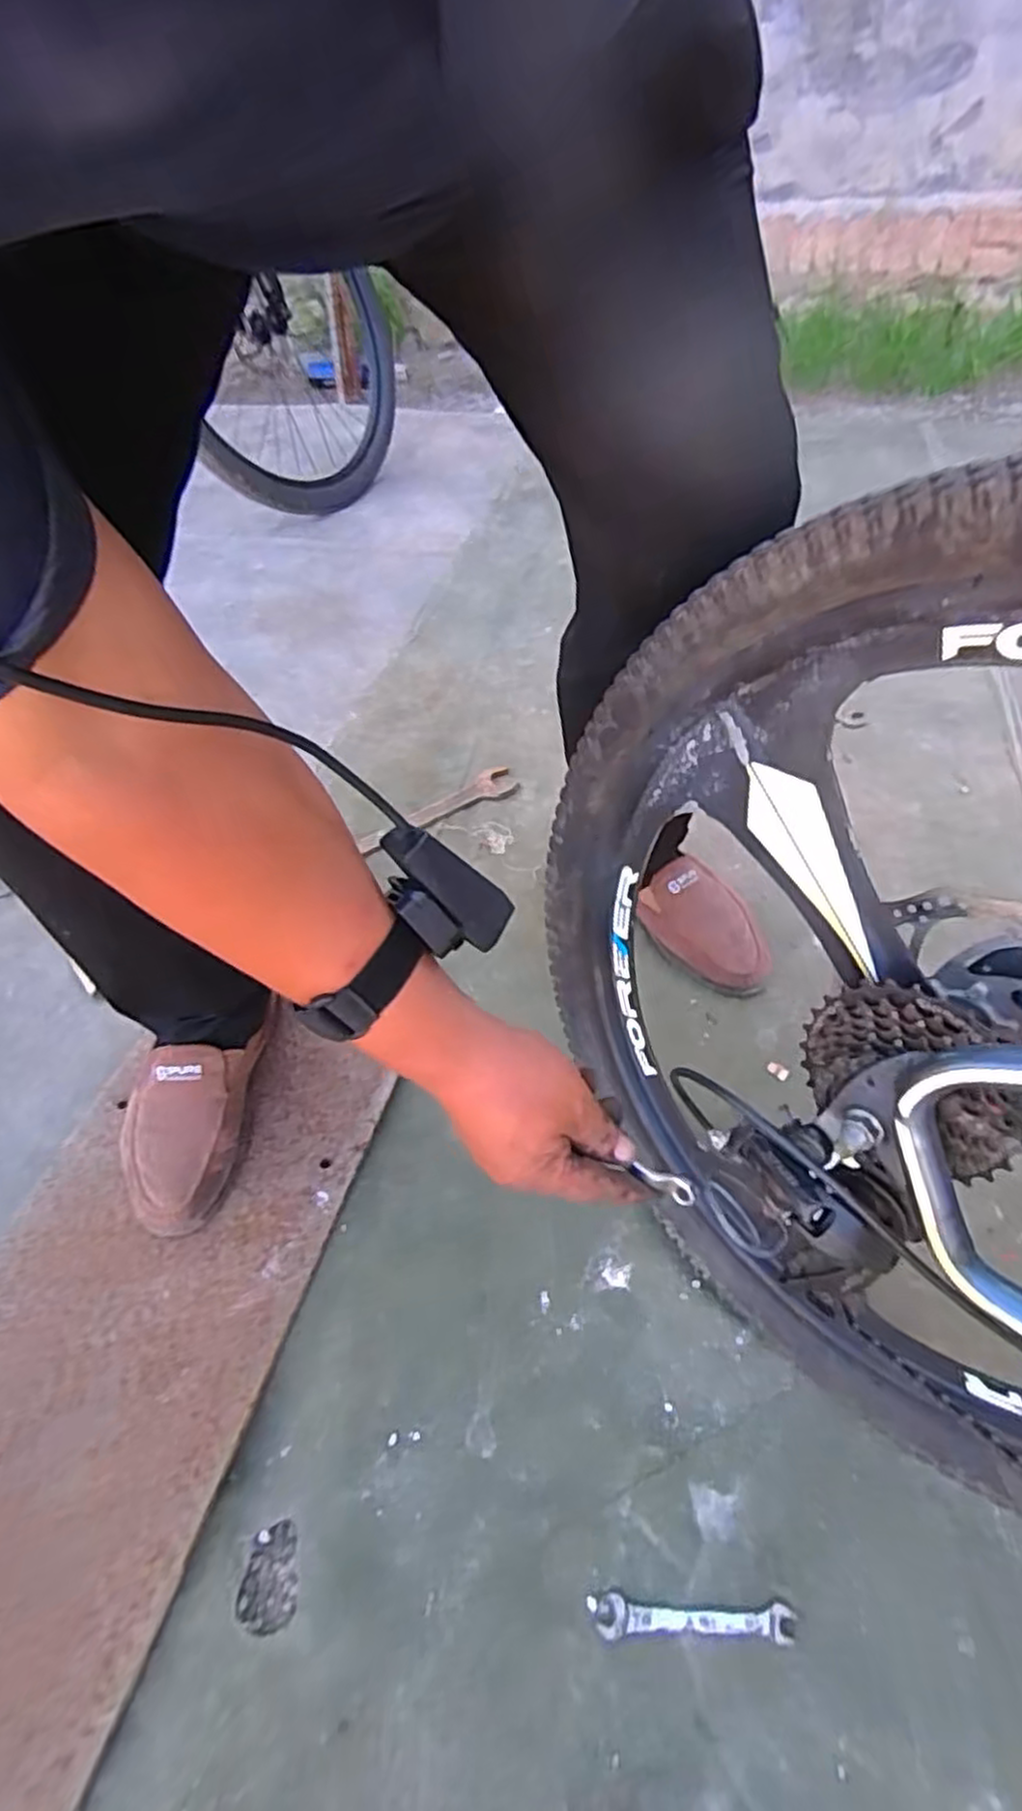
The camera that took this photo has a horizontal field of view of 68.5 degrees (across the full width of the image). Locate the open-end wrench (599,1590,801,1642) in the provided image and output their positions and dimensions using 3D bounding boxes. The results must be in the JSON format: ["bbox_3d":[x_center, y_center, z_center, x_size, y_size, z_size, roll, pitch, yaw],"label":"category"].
[{"bbox_3d":[0.108,0.418,0.439,0.112,0.004,0.018,0,49,3],"label":"open-end wrench"}]

